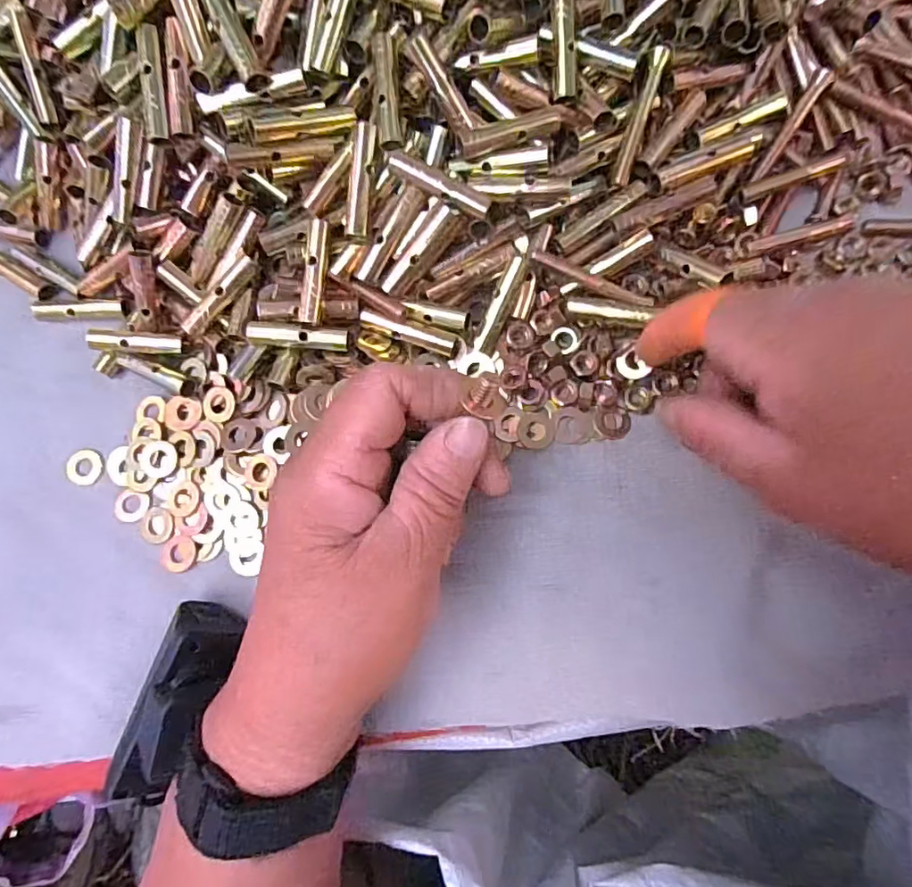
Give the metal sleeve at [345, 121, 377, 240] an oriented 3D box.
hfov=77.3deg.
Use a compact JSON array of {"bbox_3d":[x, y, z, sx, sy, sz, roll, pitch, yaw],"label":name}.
[{"bbox_3d":[-0.038,-0.106,0.230,0.008,0.007,0.043,8,98,6],"label":"metal sleeve"}]

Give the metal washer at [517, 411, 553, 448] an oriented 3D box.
[{"bbox_3d":[0.035,-0.006,0.251,0.016,0.004,0.016,-3,79,4],"label":"metal washer"}]

